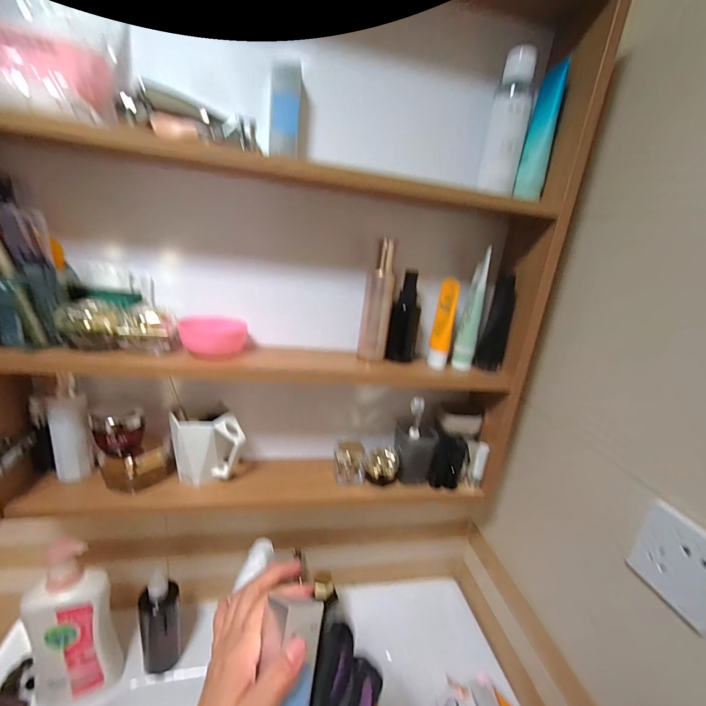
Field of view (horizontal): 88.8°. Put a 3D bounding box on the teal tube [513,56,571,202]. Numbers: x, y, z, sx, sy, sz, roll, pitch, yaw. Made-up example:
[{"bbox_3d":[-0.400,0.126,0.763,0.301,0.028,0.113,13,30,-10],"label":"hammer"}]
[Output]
[{"bbox_3d":[0.245,-0.282,0.469,0.034,0.151,0.032,14,19,21],"label":"teal tube"}]

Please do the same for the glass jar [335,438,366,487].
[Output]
[{"bbox_3d":[-0.004,0.175,0.583,0.050,0.061,0.050,7,17,-2],"label":"glass jar"}]

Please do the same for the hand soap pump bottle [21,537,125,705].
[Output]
[{"bbox_3d":[-0.401,0.386,0.516,0.097,0.269,0.050,3,18,-14],"label":"hand soap pump bottle"}]

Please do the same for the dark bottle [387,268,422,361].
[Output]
[{"bbox_3d":[0.078,-0.052,0.527,0.034,0.128,0.031,14,19,21],"label":"dark bottle"}]

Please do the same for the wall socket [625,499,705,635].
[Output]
[{"bbox_3d":[0.341,0.221,0.377,0.010,0.098,0.085,4,18,-11],"label":"wall socket"}]

